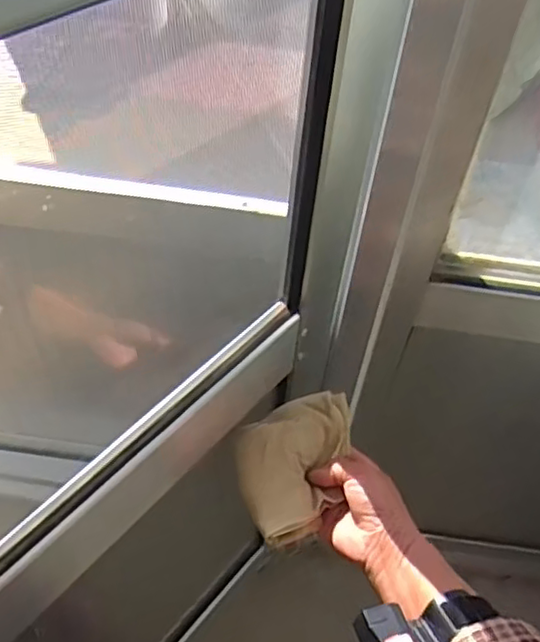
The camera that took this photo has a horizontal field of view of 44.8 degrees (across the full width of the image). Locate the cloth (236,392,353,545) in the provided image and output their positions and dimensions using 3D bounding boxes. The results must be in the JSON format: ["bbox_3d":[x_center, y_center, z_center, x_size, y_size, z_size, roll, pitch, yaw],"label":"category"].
[{"bbox_3d":[0.028,0.128,0.584,0.111,0.044,0.112,-12,52,-12],"label":"cloth"}]

